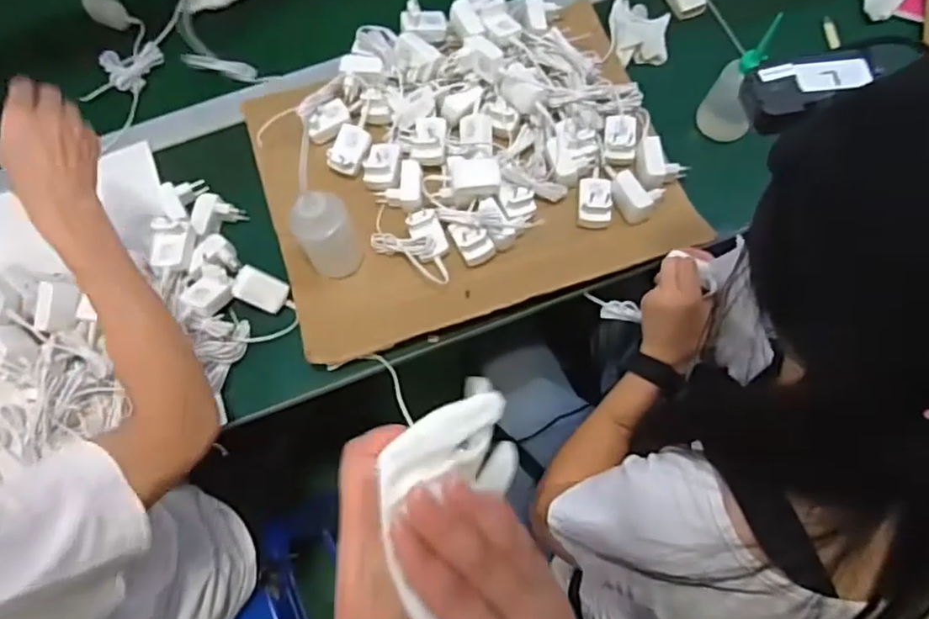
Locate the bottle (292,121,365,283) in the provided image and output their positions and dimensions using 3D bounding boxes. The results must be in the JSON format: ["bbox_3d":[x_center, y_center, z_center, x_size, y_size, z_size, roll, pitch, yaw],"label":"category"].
[{"bbox_3d":[-0.164,-0.109,0.696,0.064,0.189,0.072,-21,71,-5],"label":"bottle"}]

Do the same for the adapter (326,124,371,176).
[{"bbox_3d":[-0.148,-0.205,0.823,0.042,0.033,0.055,22,73,9],"label":"adapter"}]

